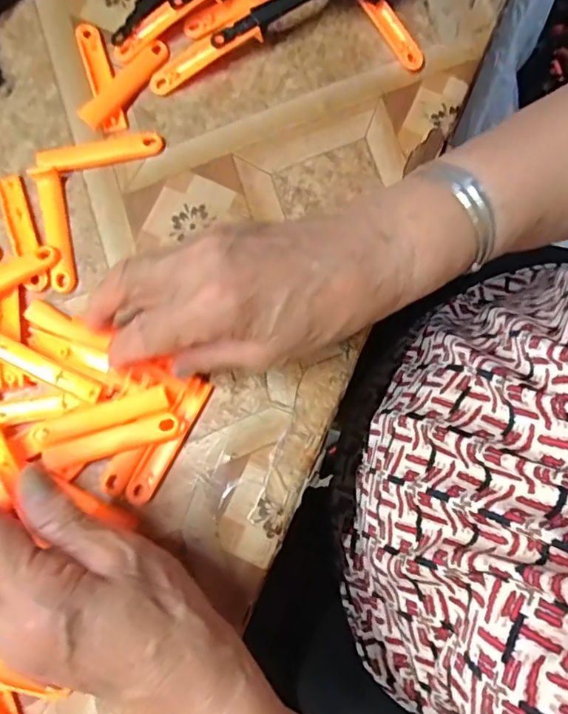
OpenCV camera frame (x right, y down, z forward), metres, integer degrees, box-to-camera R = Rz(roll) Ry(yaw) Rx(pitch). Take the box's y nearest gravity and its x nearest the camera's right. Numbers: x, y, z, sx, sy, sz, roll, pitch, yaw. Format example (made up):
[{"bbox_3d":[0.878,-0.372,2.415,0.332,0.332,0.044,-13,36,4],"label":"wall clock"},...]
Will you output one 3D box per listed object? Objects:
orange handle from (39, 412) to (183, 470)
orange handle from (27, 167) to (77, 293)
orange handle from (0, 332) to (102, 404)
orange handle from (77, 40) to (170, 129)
[{"bbox_3d":[-0.096,0.046,0.304,0.075,0.009,0.014,-15,80,-4],"label":"orange handle"},{"bbox_3d":[-0.138,-0.077,0.328,0.014,0.009,0.075,-11,80,-3],"label":"orange handle"},{"bbox_3d":[-0.136,0.005,0.306,0.073,0.008,0.013,27,80,3],"label":"orange handle"},{"bbox_3d":[-0.099,-0.173,0.344,0.017,0.011,0.073,39,81,5],"label":"orange handle"}]

